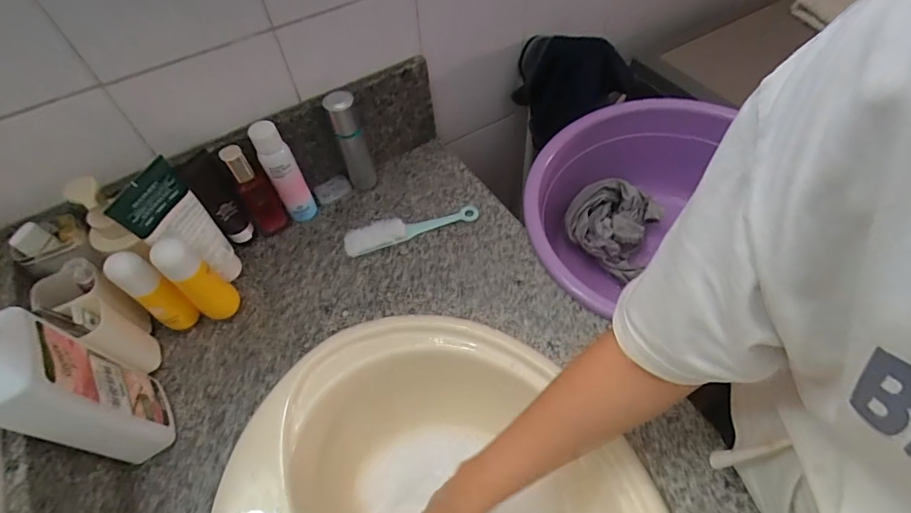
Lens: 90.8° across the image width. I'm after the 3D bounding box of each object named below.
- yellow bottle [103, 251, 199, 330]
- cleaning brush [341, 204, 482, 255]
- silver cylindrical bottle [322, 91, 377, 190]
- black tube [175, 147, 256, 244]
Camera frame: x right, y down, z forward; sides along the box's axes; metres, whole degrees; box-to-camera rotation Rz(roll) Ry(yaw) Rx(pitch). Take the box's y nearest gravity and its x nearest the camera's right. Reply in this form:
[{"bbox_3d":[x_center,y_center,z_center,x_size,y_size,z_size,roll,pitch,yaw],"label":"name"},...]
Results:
[{"bbox_3d":[-0.369,0.051,0.566,0.040,0.155,0.038,-2,56,3],"label":"yellow bottle"},{"bbox_3d":[-0.067,-0.046,0.683,0.205,0.022,0.040,-15,56,-6],"label":"cleaning brush"},{"bbox_3d":[-0.159,-0.174,0.693,0.044,0.167,0.050,-20,57,-10],"label":"silver cylindrical bottle"},{"bbox_3d":[-0.331,-0.075,0.644,0.033,0.158,0.051,36,65,25],"label":"black tube"}]

